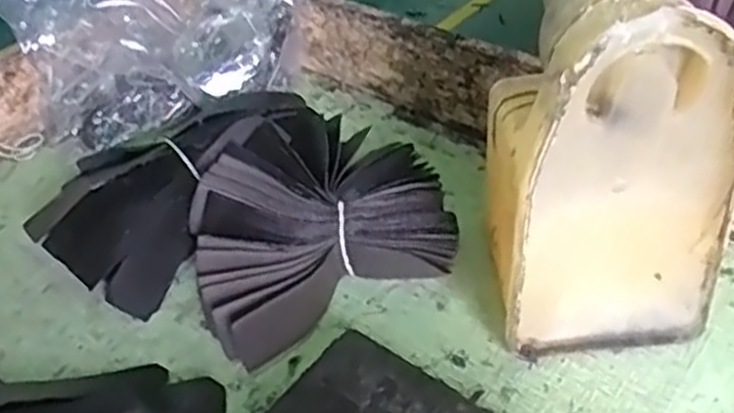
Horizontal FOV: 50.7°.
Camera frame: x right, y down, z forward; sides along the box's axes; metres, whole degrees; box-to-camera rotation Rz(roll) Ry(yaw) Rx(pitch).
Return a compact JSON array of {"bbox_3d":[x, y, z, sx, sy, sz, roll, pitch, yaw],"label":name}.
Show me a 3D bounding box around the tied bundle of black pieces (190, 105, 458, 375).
[{"bbox_3d":[-0.037,0.006,0.514,0.174,0.048,0.166,-21,44,-18],"label":"tied bundle of black pieces"}]

